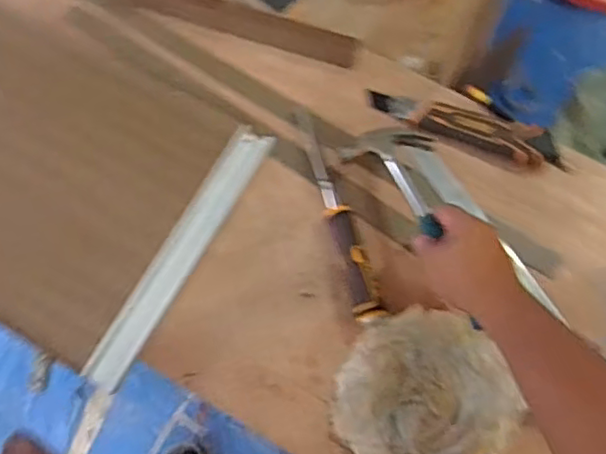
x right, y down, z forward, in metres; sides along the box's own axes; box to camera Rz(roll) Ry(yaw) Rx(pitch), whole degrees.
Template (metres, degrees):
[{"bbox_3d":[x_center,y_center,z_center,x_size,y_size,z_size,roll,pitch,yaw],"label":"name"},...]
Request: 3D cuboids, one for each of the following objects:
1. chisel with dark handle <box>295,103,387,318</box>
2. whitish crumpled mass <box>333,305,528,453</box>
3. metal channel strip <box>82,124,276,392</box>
[{"bbox_3d":[0.038,-0.020,0.688,0.029,0.027,0.253,-13,71,-6],"label":"chisel with dark handle"},{"bbox_3d":[0.115,0.166,0.623,0.164,0.023,0.160,0,70,-1],"label":"whitish crumpled mass"},{"bbox_3d":[-0.129,0.023,0.675,0.042,0.007,0.316,28,72,9],"label":"metal channel strip"}]

